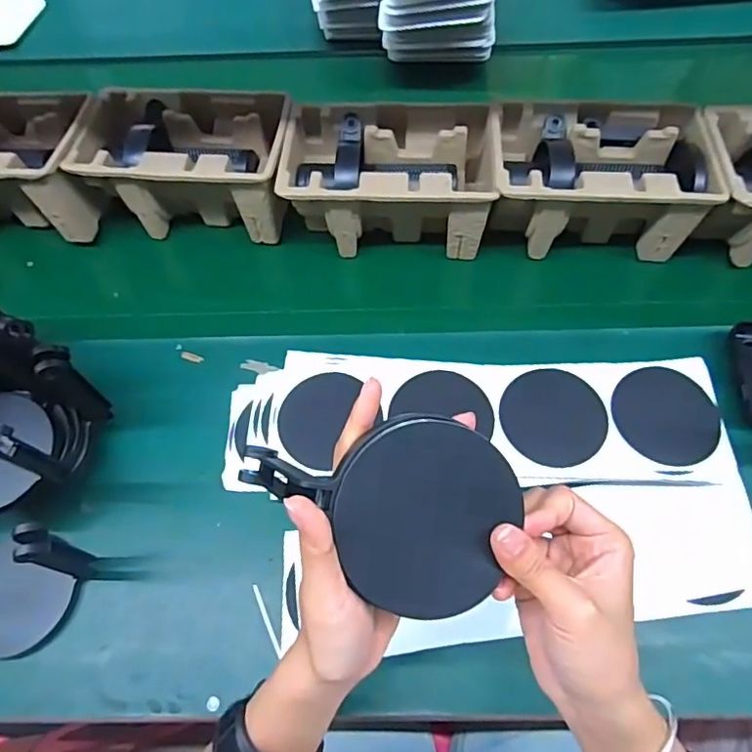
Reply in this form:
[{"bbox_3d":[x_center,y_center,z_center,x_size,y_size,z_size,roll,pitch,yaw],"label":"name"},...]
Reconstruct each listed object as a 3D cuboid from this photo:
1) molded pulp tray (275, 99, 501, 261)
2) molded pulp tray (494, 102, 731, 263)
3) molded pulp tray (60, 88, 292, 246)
[{"bbox_3d":[0.014,-0.216,0.621,0.224,0.099,0.136,1,63,3],"label":"molded pulp tray"},{"bbox_3d":[0.233,-0.212,0.604,0.216,0.101,0.134,0,63,2],"label":"molded pulp tray"},{"bbox_3d":[-0.206,-0.247,0.637,0.222,0.097,0.144,5,63,4],"label":"molded pulp tray"}]

